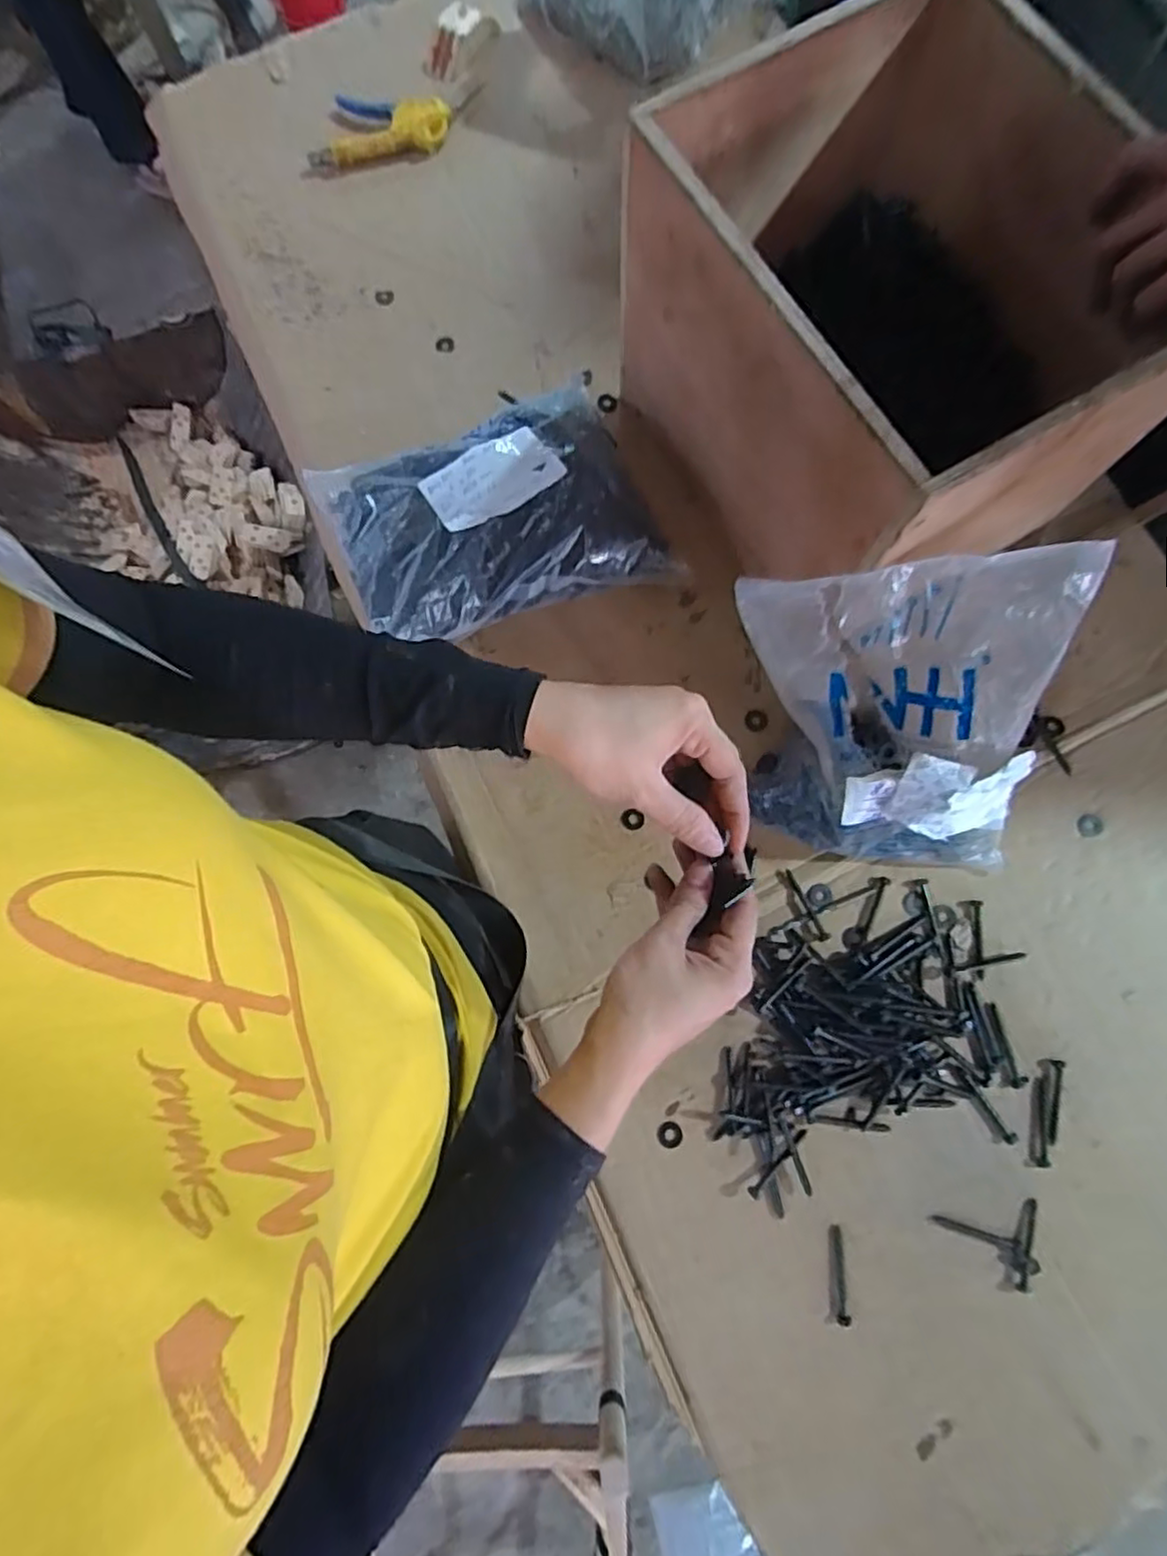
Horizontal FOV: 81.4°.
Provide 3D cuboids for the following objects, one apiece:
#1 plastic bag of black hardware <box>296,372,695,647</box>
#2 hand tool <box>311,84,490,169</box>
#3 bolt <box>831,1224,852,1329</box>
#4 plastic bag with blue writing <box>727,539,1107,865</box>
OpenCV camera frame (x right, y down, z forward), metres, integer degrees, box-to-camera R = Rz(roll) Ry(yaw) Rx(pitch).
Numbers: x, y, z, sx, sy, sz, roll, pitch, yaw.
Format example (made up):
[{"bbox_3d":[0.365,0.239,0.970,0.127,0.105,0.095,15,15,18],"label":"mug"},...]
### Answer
[{"bbox_3d":[-0.083,-0.225,0.584,0.271,0.080,0.199,-21,79,-4],"label":"plastic bag of black hardware"},{"bbox_3d":[-0.199,-0.688,0.717,0.177,0.026,0.076,-4,76,-2],"label":"hand tool"},{"bbox_3d":[0.187,0.362,0.493,0.010,0.005,0.063,1,78,2],"label":"bolt"},{"bbox_3d":[0.220,-0.036,0.487,0.219,0.175,0.178,1,78,0],"label":"plastic bag with blue writing"}]

